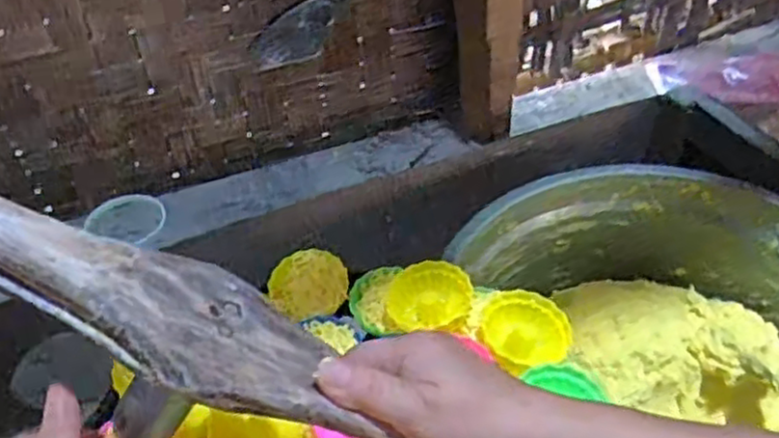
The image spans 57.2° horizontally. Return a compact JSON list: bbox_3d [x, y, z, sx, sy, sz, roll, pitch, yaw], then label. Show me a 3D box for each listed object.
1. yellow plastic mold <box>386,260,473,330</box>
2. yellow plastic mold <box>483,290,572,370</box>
[{"bbox_3d":[0.029,0.056,0.521,0.060,0.020,0.047,-3,45,1],"label":"yellow plastic mold"},{"bbox_3d":[0.096,0.078,0.489,0.056,0.026,0.060,-16,47,-12],"label":"yellow plastic mold"}]

